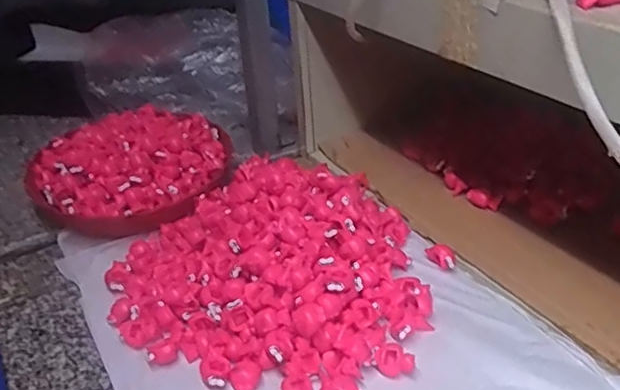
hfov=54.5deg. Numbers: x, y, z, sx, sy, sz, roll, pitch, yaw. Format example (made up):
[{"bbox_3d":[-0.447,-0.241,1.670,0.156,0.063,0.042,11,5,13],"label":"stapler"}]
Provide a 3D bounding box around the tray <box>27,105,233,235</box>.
[{"bbox_3d":[-0.226,-0.040,0.787,0.235,0.067,0.253,-28,40,-33],"label":"tray"}]

